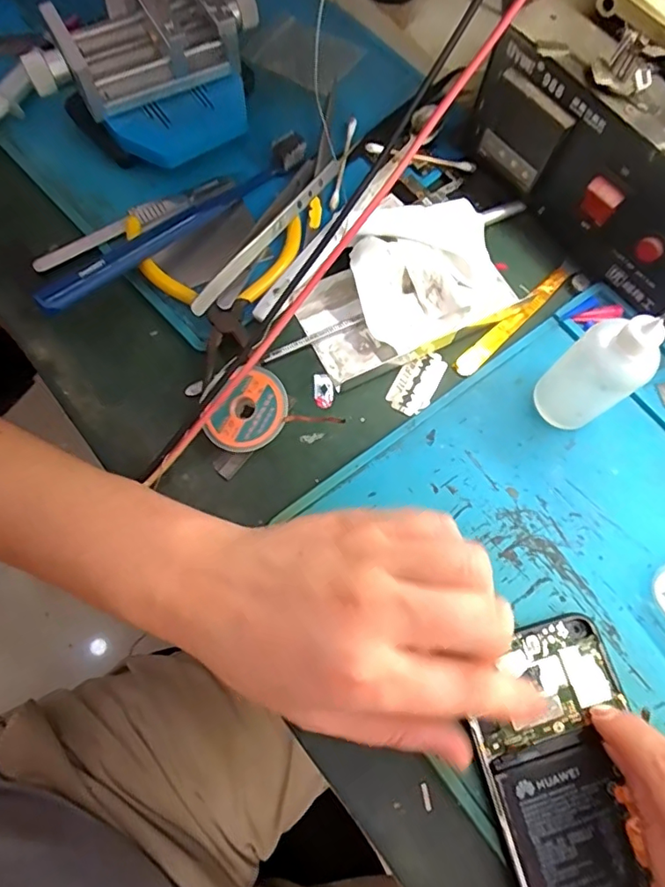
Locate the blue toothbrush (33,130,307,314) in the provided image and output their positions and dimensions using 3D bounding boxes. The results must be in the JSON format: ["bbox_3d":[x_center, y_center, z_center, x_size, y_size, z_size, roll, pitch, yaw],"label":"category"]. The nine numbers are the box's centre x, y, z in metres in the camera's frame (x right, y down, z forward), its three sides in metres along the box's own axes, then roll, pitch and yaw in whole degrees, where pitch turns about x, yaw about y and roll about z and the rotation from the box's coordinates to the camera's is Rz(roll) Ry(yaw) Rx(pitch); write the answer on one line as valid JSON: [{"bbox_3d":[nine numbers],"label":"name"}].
[{"bbox_3d":[-0.088,-0.131,0.307,0.183,0.018,0.016,-43,77,-15],"label":"blue toothbrush"}]

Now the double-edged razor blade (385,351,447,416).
[{"bbox_3d":[0.048,-0.035,0.302,0.023,0.004,0.041,31,72,1],"label":"double-edged razor blade"}]

